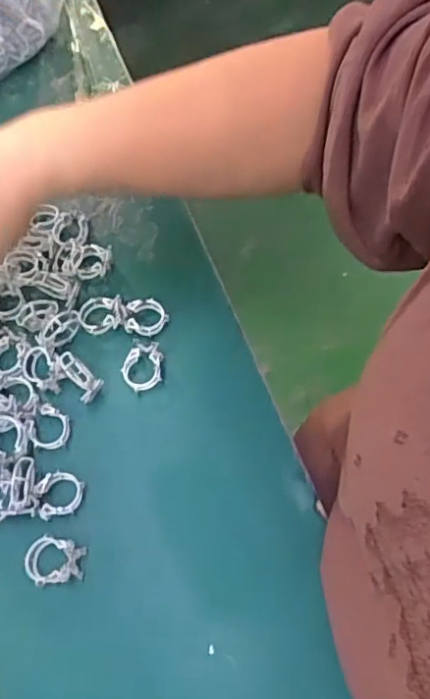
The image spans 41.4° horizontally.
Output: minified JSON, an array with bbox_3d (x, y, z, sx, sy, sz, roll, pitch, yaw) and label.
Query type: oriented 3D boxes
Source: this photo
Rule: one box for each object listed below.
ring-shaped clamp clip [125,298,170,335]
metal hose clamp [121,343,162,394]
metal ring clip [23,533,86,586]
[{"bbox_3d":[-0.047,-0.022,0.394,0.028,0.012,0.025,1,63,3],"label":"ring-shaped clamp clip"},{"bbox_3d":[-0.048,0.011,0.378,0.025,0.013,0.031,-5,63,0],"label":"metal hose clamp"},{"bbox_3d":[-0.091,0.121,0.326,0.033,0.011,0.025,3,63,4],"label":"metal ring clip"}]

